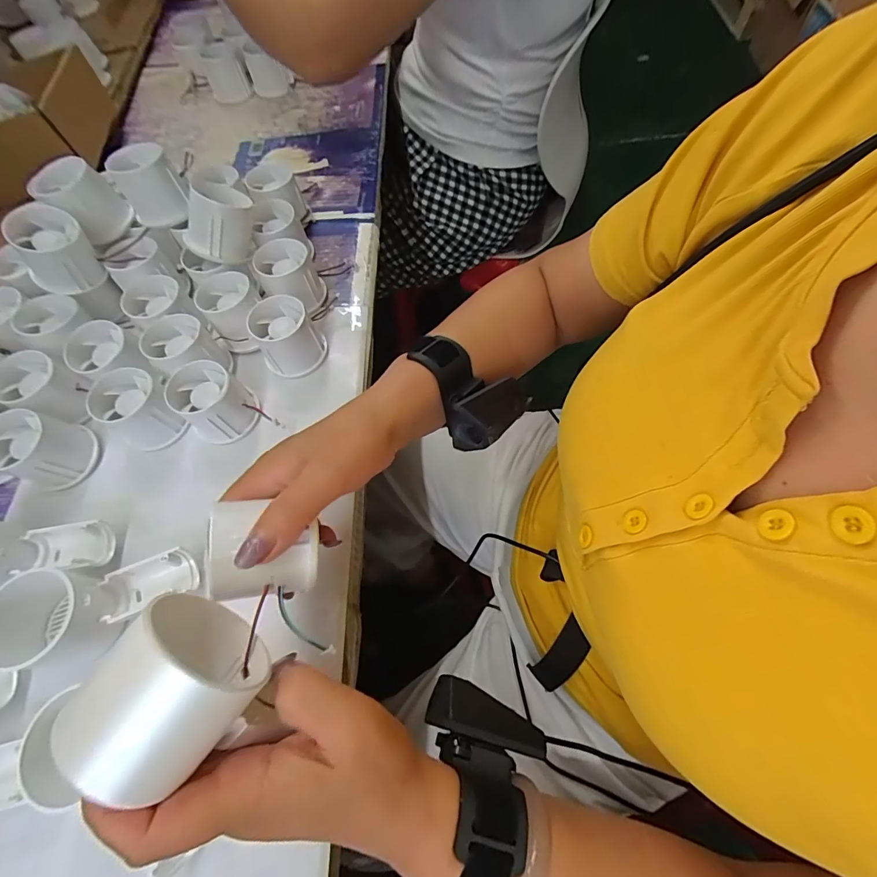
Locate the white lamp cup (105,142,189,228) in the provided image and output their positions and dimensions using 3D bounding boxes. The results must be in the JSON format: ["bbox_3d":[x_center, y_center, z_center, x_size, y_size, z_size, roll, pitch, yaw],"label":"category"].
[{"bbox_3d":[-0.268,-0.236,0.391,0.054,0.050,0.044,-24,66,-8],"label":"white lamp cup"}]

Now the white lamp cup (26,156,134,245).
[{"bbox_3d":[-0.329,-0.220,0.384,0.054,0.052,0.053,-1,65,2],"label":"white lamp cup"}]

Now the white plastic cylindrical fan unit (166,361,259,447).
[{"bbox_3d":[-0.189,-0.029,0.353,0.056,0.050,0.055,-1,65,2],"label":"white plastic cylindrical fan unit"}]

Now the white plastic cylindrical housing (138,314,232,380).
[{"bbox_3d":[-0.221,-0.076,0.368,0.056,0.045,0.053,-1,65,2],"label":"white plastic cylindrical housing"}]

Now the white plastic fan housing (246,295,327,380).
[{"bbox_3d":[-0.136,-0.090,0.375,0.053,0.050,0.050,-32,68,-12],"label":"white plastic fan housing"}]

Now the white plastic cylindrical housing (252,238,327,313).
[{"bbox_3d":[-0.145,-0.159,0.408,0.055,0.049,0.059,-1,65,2],"label":"white plastic cylindrical housing"}]

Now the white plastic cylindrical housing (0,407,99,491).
[{"bbox_3d":[-0.325,0.007,0.342,0.052,0.048,0.056,-1,65,2],"label":"white plastic cylindrical housing"}]

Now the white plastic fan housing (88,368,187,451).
[{"bbox_3d":[-0.252,-0.022,0.353,0.054,0.049,0.053,-1,65,2],"label":"white plastic fan housing"}]

